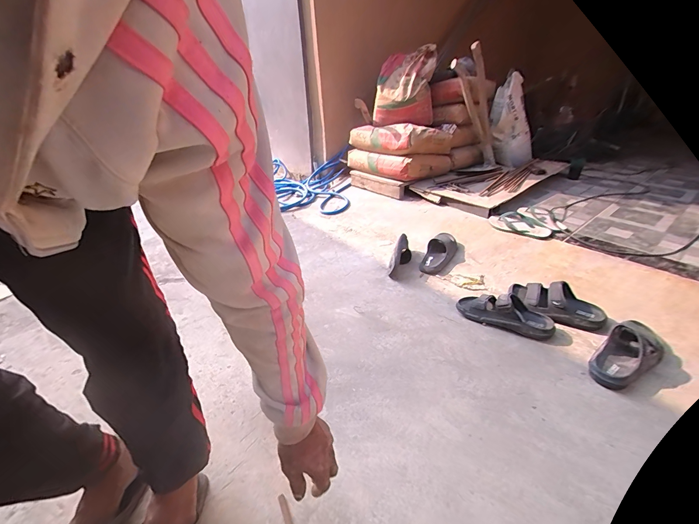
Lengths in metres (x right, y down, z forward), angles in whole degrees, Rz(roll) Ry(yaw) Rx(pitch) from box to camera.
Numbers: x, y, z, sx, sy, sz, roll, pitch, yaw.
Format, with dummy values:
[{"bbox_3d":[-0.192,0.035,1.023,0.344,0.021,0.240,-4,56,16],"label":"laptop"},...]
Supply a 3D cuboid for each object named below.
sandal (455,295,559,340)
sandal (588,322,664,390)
[{"bbox_3d":[0.480,0.139,0.984,0.273,0.109,0.092,16,35,30],"label":"sandal"},{"bbox_3d":[0.725,0.240,0.833,0.236,0.048,0.113,-22,37,-27],"label":"sandal"}]

